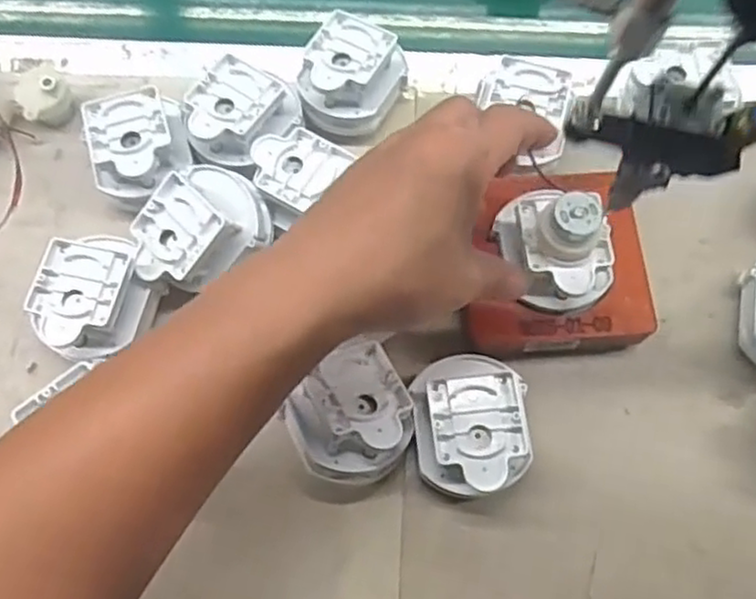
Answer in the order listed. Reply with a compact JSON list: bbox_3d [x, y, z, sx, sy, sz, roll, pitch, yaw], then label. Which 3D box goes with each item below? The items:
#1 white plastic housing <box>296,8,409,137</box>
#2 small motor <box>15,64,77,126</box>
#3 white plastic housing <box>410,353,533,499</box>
[{"bbox_3d":[-0.019,-0.137,0.434,0.049,0.049,0.061,29,71,10],"label":"white plastic housing"},{"bbox_3d":[-0.210,-0.127,0.442,0.031,0.032,0.032,0,68,-1],"label":"small motor"},{"bbox_3d":[0.047,0.065,0.356,0.057,0.046,0.070,-6,68,-4],"label":"white plastic housing"}]

